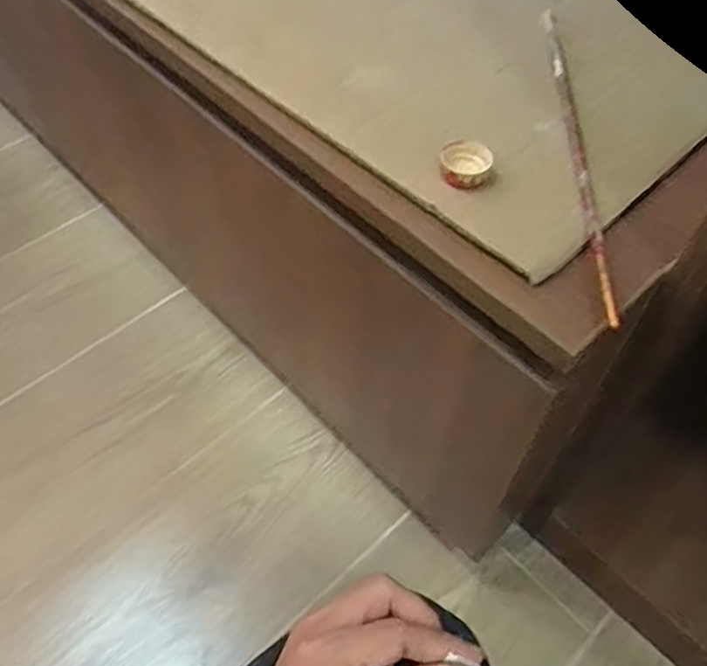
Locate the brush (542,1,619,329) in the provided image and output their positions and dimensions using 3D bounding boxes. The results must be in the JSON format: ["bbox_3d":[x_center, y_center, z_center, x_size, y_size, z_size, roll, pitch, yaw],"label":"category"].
[{"bbox_3d":[0.139,-0.121,0.425,0.011,0.006,0.286,3,55,0],"label":"brush"}]

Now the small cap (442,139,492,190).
[{"bbox_3d":[0.066,-0.098,0.401,0.029,0.016,0.028,1,55,-1],"label":"small cap"}]

